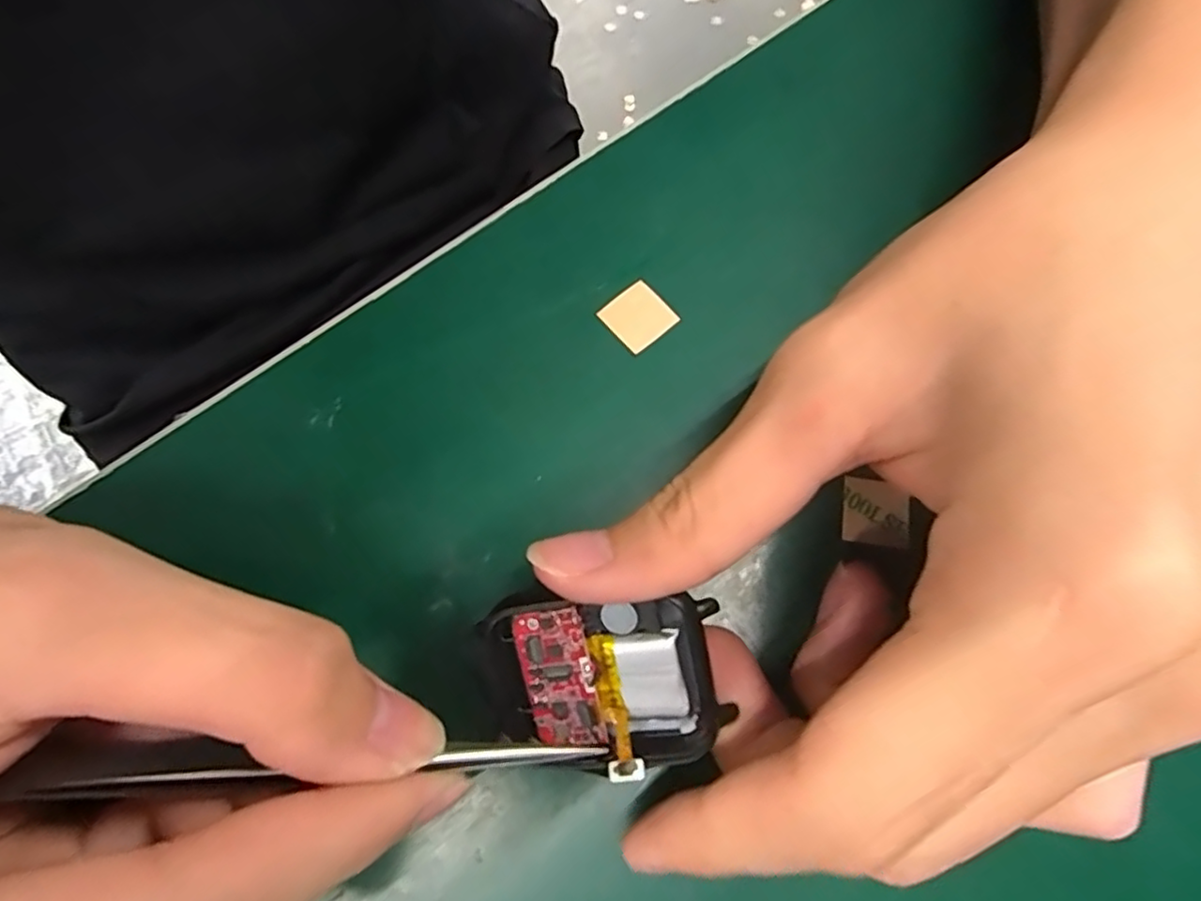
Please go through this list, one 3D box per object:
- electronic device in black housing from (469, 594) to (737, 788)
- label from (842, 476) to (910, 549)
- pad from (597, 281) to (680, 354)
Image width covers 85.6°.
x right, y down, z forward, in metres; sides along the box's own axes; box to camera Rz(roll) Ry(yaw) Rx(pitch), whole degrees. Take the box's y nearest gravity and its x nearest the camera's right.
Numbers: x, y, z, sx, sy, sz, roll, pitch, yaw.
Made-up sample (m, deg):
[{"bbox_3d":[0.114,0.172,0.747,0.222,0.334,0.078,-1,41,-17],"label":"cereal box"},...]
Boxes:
[{"bbox_3d":[-0.002,0.046,0.130,0.049,0.013,0.037,-2,104,15],"label":"electronic device in black housing"},{"bbox_3d":[0.064,0.014,0.151,0.014,0.004,0.015,8,75,8],"label":"label"},{"bbox_3d":[0.009,-0.035,0.165,0.015,0.004,0.015,-39,78,-9],"label":"pad"}]

